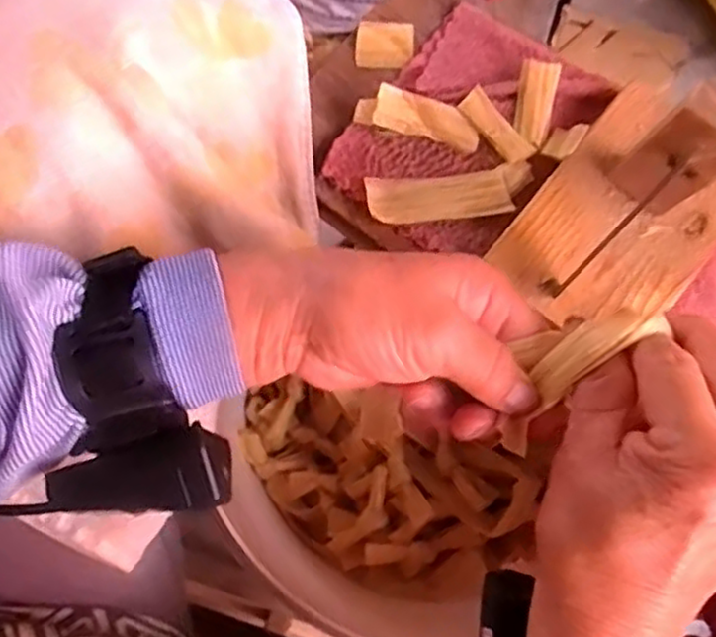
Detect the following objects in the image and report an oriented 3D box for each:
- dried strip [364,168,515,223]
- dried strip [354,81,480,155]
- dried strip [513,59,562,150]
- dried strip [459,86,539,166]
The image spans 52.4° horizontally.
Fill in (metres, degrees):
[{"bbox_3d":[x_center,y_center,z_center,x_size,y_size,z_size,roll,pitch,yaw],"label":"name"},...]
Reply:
[{"bbox_3d":[0.043,-0.065,0.391,0.075,0.005,0.025,-6,80,-2],"label":"dried strip"},{"bbox_3d":[0.034,-0.111,0.399,0.068,0.016,0.022,15,80,1],"label":"dried strip"},{"bbox_3d":[0.098,-0.119,0.401,0.019,0.006,0.047,11,80,1],"label":"dried strip"},{"bbox_3d":[0.076,-0.105,0.400,0.018,0.006,0.047,-39,83,-8],"label":"dried strip"}]

